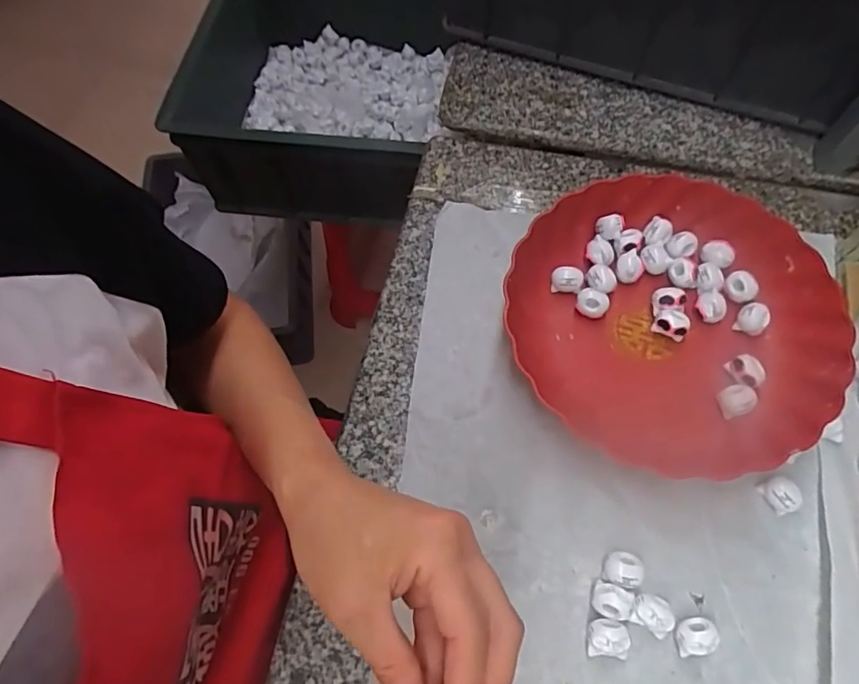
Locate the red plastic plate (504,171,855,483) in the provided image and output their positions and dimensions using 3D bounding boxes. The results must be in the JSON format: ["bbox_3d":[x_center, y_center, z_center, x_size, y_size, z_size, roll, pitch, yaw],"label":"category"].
[{"bbox_3d":[0.192,-0.021,0.411,0.232,0.045,0.234,-1,66,2],"label":"red plastic plate"}]

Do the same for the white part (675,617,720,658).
[{"bbox_3d":[0.169,0.188,0.336,0.024,0.019,0.021,-12,66,-3],"label":"white part"}]

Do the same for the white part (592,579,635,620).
[{"bbox_3d":[0.120,0.171,0.347,0.026,0.019,0.020,19,68,10],"label":"white part"}]

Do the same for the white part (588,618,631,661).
[{"bbox_3d":[0.114,0.191,0.338,0.024,0.019,0.023,1,66,3],"label":"white part"}]

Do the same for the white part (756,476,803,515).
[{"bbox_3d":[0.247,0.107,0.368,0.019,0.012,0.024,-32,69,-11],"label":"white part"}]

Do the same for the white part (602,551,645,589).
[{"bbox_3d":[0.130,0.153,0.354,0.024,0.014,0.022,-1,66,2],"label":"white part"}]

